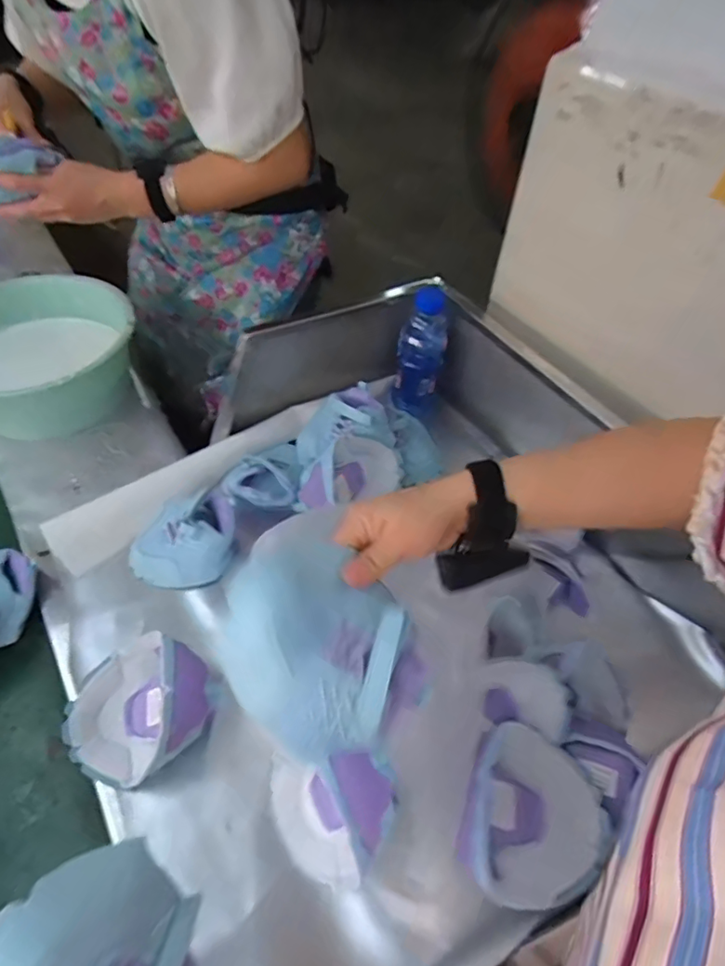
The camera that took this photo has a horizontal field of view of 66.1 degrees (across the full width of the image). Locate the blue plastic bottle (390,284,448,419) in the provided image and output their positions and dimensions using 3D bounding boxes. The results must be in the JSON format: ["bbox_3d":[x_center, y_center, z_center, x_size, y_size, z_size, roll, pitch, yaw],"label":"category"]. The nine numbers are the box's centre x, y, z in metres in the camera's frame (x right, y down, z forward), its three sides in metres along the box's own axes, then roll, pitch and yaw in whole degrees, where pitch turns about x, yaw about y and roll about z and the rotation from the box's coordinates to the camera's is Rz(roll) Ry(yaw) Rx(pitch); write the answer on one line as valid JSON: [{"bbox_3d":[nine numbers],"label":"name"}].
[{"bbox_3d":[0.089,-0.196,0.850,0.066,0.181,0.058,30,53,19],"label":"blue plastic bottle"}]

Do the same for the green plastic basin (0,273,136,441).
[{"bbox_3d":[-0.508,-0.184,0.872,0.284,0.142,0.272,3,49,-4],"label":"green plastic basin"}]

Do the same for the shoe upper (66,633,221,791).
[{"bbox_3d":[-0.228,0.232,0.572,0.130,0.075,0.138,33,54,21],"label":"shoe upper"}]

